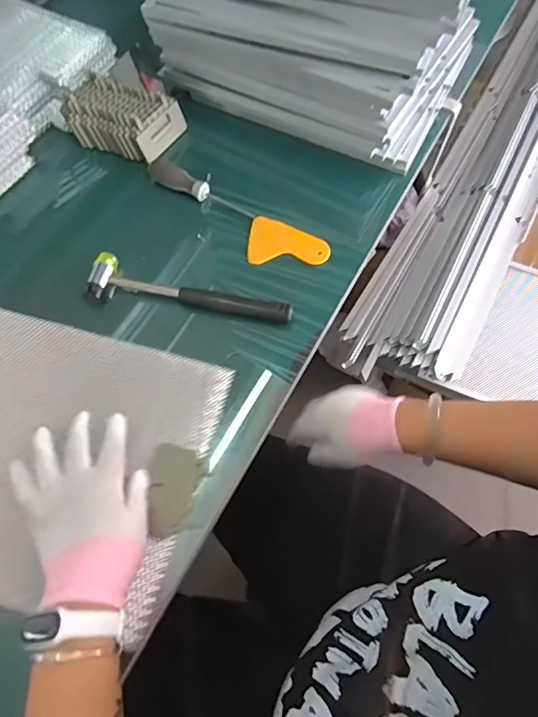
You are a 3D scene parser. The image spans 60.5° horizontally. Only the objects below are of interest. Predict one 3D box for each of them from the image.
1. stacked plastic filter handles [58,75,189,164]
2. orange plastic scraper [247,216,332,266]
[{"bbox_3d":[-0.203,-0.333,0.640,0.149,0.051,0.091,20,68,10],"label":"stacked plastic filter handles"},{"bbox_3d":[0.025,-0.142,0.579,0.100,0.007,0.060,10,80,3],"label":"orange plastic scraper"}]

